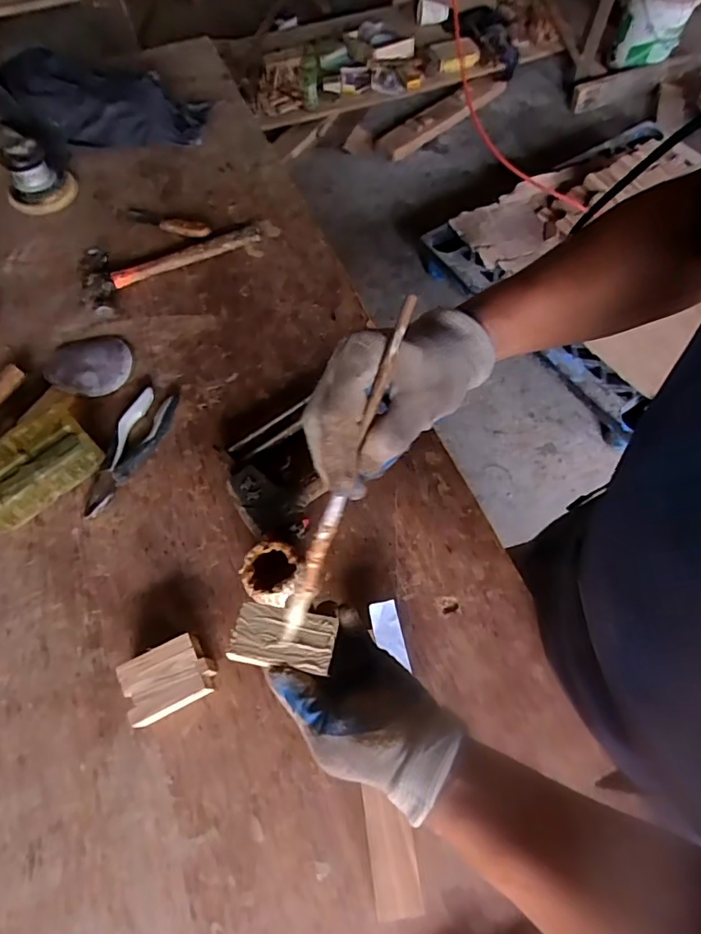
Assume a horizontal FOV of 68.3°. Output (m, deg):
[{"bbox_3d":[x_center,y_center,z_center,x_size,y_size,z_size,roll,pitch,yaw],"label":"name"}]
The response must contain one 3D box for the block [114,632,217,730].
[{"bbox_3d":[-0.198,0.232,0.568,0.091,0.051,0.064,-26,67,-14],"label":"block"}]

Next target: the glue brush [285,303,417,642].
[{"bbox_3d":[-0.004,0.015,0.366,0.014,0.021,0.269,23,105,13],"label":"glue brush"}]

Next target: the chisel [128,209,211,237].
[{"bbox_3d":[-0.310,-0.416,0.879,0.156,0.019,0.030,19,65,8],"label":"chisel"}]

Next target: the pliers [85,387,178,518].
[{"bbox_3d":[-0.303,-0.022,0.705,0.061,0.024,0.193,20,65,9],"label":"pliers"}]

